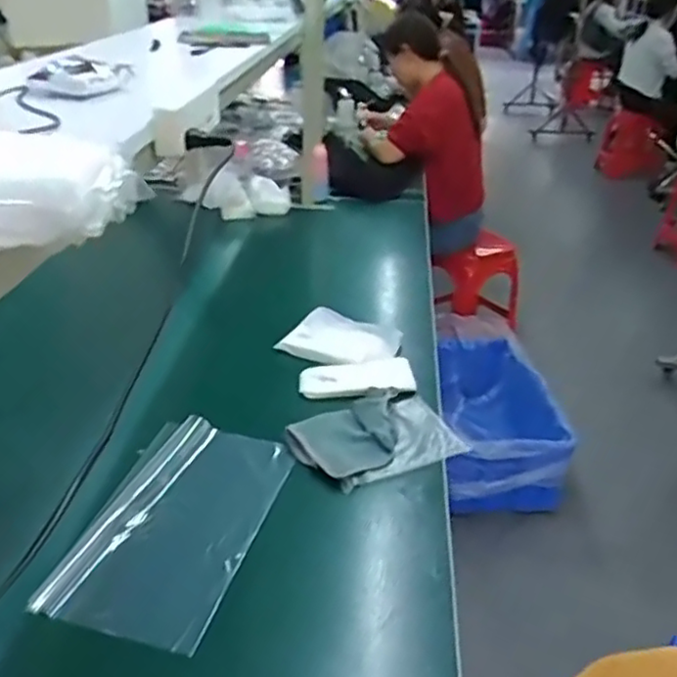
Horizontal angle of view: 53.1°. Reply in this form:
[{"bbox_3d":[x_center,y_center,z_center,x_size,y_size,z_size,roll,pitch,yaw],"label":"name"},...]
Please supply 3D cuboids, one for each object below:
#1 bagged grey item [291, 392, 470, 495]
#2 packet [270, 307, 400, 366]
[{"bbox_3d":[0.052,0.146,1.012,0.235,0.032,0.165,-13,33,-24],"label":"bagged grey item"},{"bbox_3d":[0.008,0.001,1.241,0.199,0.022,0.137,13,47,16],"label":"packet"}]

